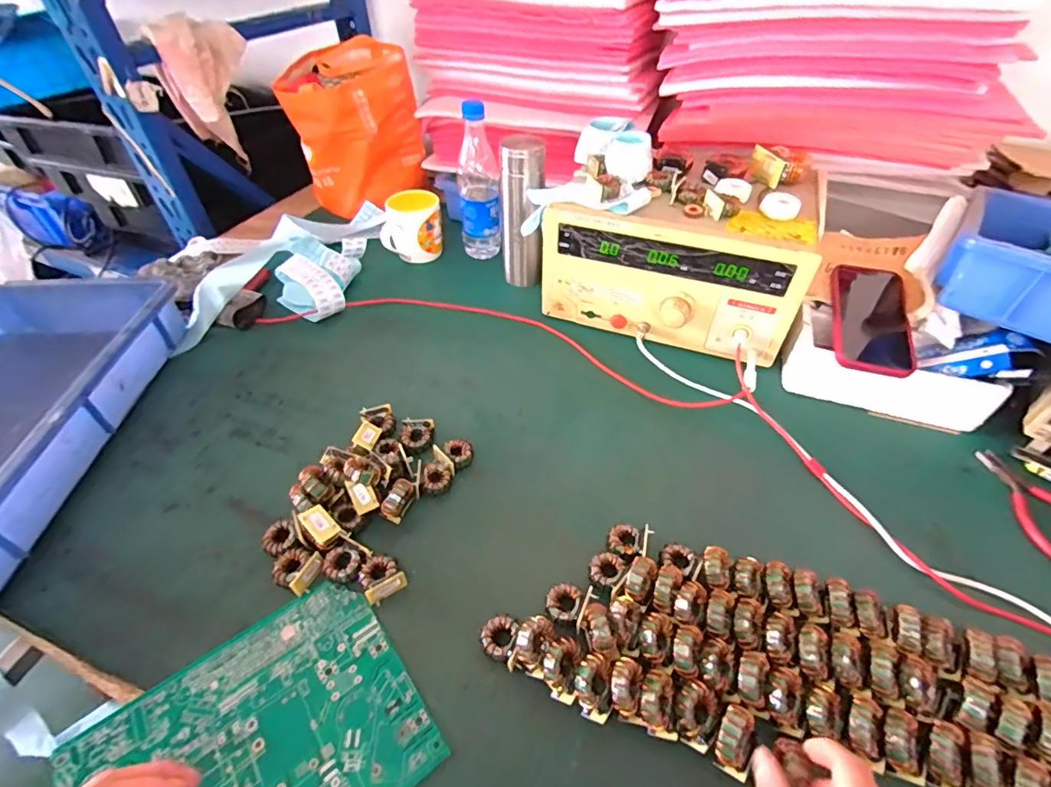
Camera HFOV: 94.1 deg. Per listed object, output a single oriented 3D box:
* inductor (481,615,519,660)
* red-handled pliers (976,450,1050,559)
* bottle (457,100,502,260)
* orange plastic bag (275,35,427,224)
[{"bbox_3d":[-0.022,0.203,0.406,0.028,0.019,0.034,13,47,13],"label":"inductor"},{"bbox_3d":[0.518,0.110,0.503,0.068,0.016,0.122,-12,47,-11],"label":"red-handled pliers"},{"bbox_3d":[-0.074,-0.327,0.770,0.061,0.232,0.065,-7,46,-6],"label":"bottle"},{"bbox_3d":[-0.302,-0.478,0.894,0.211,0.220,0.204,-8,46,-7],"label":"orange plastic bag"}]

